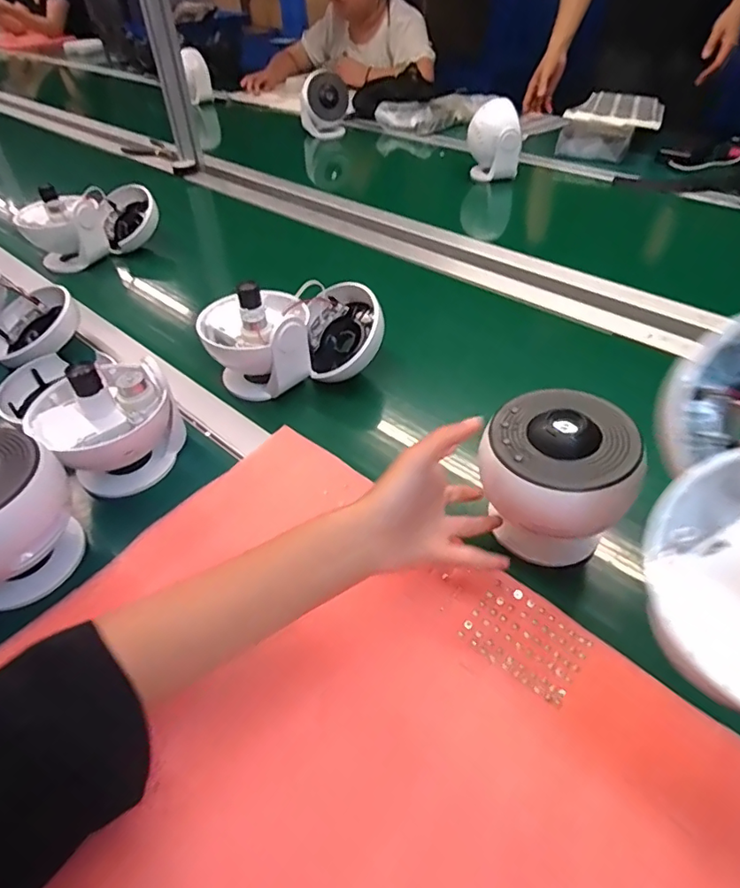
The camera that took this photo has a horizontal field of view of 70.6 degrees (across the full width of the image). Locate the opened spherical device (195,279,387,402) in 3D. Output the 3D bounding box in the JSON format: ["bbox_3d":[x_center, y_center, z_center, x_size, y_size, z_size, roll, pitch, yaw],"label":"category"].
[{"bbox_3d":[-0.084,-0.128,0.576,0.185,0.099,0.103,-9,42,-3],"label":"opened spherical device"}]

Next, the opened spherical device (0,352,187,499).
[{"bbox_3d":[-0.246,-0.020,0.484,0.118,0.114,0.115,27,51,31],"label":"opened spherical device"}]

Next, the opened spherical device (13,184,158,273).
[{"bbox_3d":[-0.443,-0.344,0.836,0.197,0.134,0.092,-31,48,-25],"label":"opened spherical device"}]

